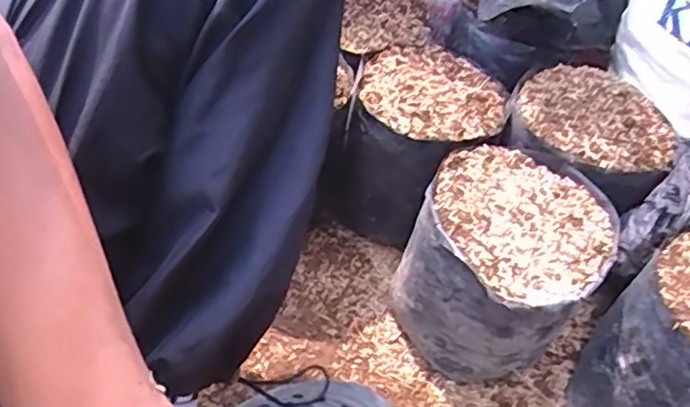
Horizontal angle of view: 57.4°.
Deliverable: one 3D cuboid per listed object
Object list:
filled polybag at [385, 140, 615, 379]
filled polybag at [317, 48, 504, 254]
[{"bbox_3d":[0.144,0.058,0.584,0.151,0.157,0.165,33,51,24],"label":"filled polybag"},{"bbox_3d":[0.071,-0.049,0.680,0.152,0.160,0.187,29,49,21],"label":"filled polybag"}]

